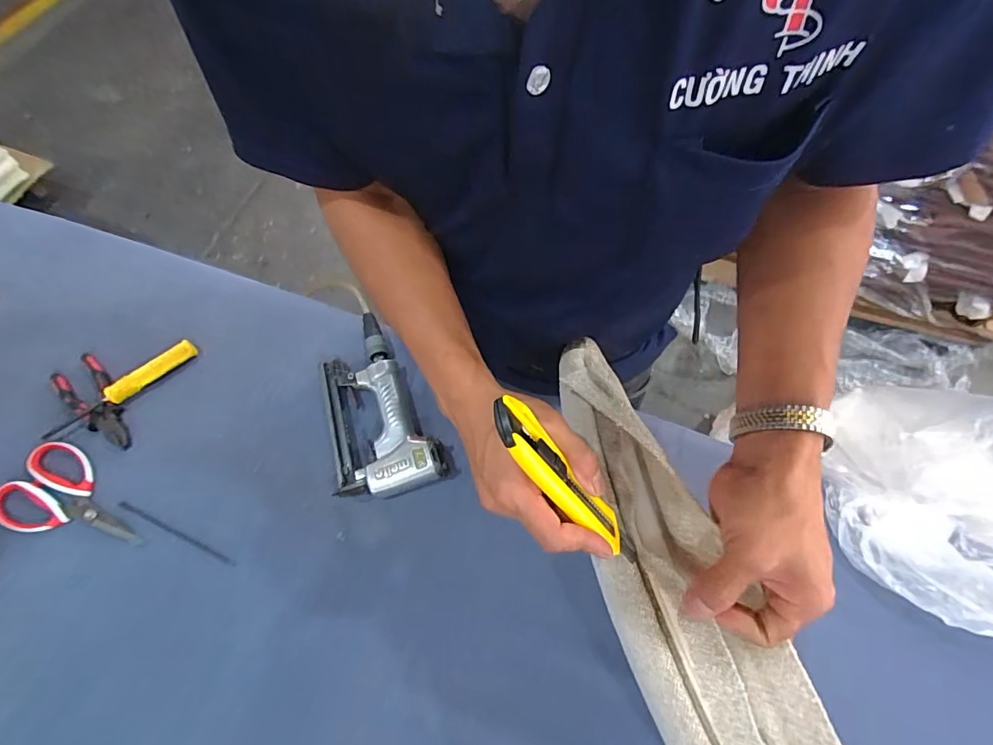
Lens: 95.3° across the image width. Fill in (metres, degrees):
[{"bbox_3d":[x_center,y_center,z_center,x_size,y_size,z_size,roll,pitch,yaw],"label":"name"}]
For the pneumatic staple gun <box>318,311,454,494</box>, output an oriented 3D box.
[{"bbox_3d":[-0.161,0.039,0.578,0.132,0.038,0.250,-23,68,-7],"label":"pneumatic staple gun"}]

